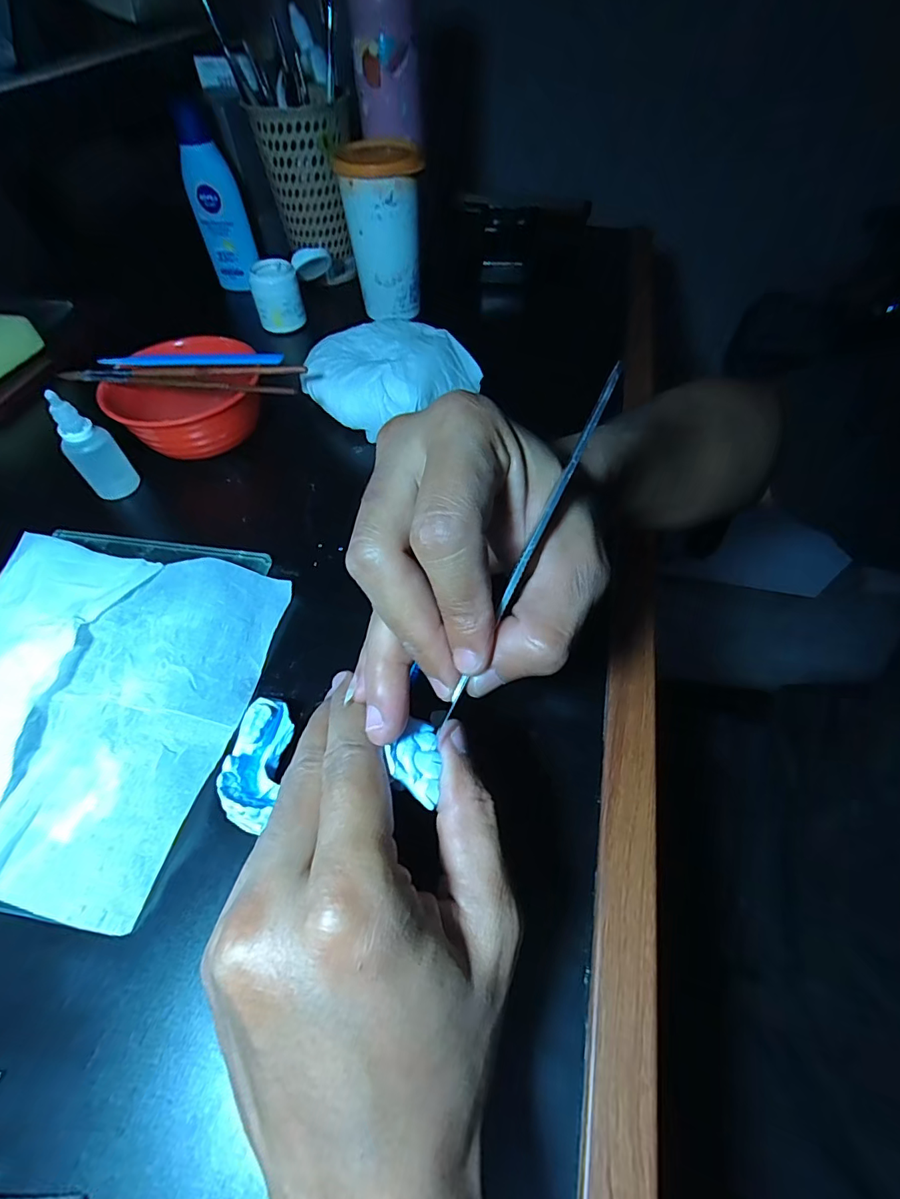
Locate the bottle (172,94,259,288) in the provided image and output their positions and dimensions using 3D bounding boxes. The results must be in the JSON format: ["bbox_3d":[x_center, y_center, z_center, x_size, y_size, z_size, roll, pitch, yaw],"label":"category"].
[{"bbox_3d":[-0.231,-0.399,0.498,0.054,0.146,0.033,0,54,1],"label":"bottle"}]

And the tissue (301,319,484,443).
[{"bbox_3d":[-0.054,-0.190,0.405,0.110,0.034,0.115,38,63,24],"label":"tissue"}]

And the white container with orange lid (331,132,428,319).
[{"bbox_3d":[-0.059,-0.340,0.463,0.067,0.124,0.065,0,54,1],"label":"white container with orange lid"}]

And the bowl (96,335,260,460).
[{"bbox_3d":[-0.195,-0.148,0.375,0.111,0.058,0.087,-11,55,-6],"label":"bowl"}]

